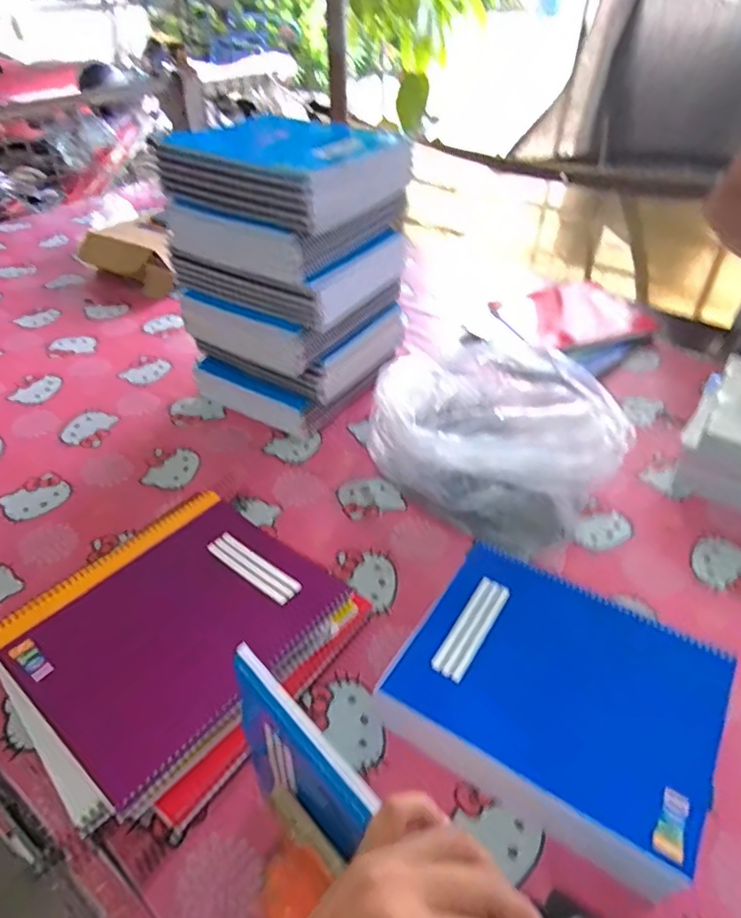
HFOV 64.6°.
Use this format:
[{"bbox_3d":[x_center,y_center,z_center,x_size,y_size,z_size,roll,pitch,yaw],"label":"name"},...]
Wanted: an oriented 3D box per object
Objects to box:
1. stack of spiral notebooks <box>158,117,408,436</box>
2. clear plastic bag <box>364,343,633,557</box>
[{"bbox_3d":[-0.111,-0.239,0.820,0.228,0.346,0.207,24,44,25],"label":"stack of spiral notebooks"},{"bbox_3d":[0.165,-0.036,0.741,0.277,0.138,0.249,24,44,25],"label":"clear plastic bag"}]

